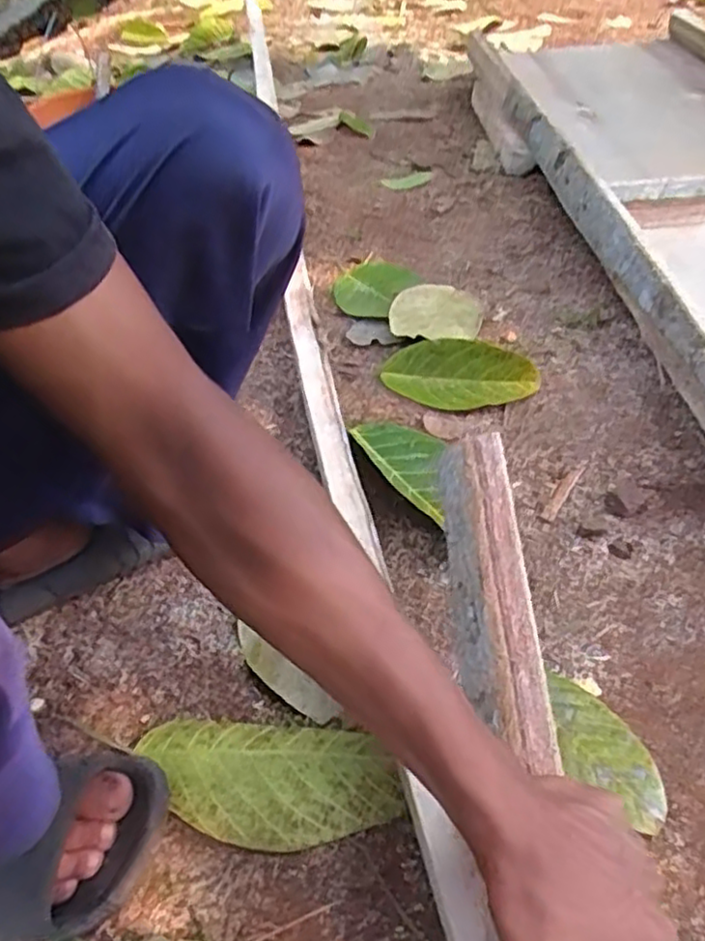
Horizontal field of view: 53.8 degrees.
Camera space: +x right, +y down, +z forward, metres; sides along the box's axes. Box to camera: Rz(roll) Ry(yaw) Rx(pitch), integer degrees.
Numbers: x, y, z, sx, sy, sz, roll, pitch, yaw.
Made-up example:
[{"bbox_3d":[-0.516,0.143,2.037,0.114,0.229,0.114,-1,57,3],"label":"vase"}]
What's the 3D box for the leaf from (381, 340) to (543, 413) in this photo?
[{"bbox_3d":[0.121,-0.109,0.793,0.178,0.044,0.076,4,45,9],"label":"leaf"}]

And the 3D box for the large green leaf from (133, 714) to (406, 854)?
[{"bbox_3d":[-0.061,0.223,0.500,0.185,0.014,0.083,2,45,7],"label":"large green leaf"}]

